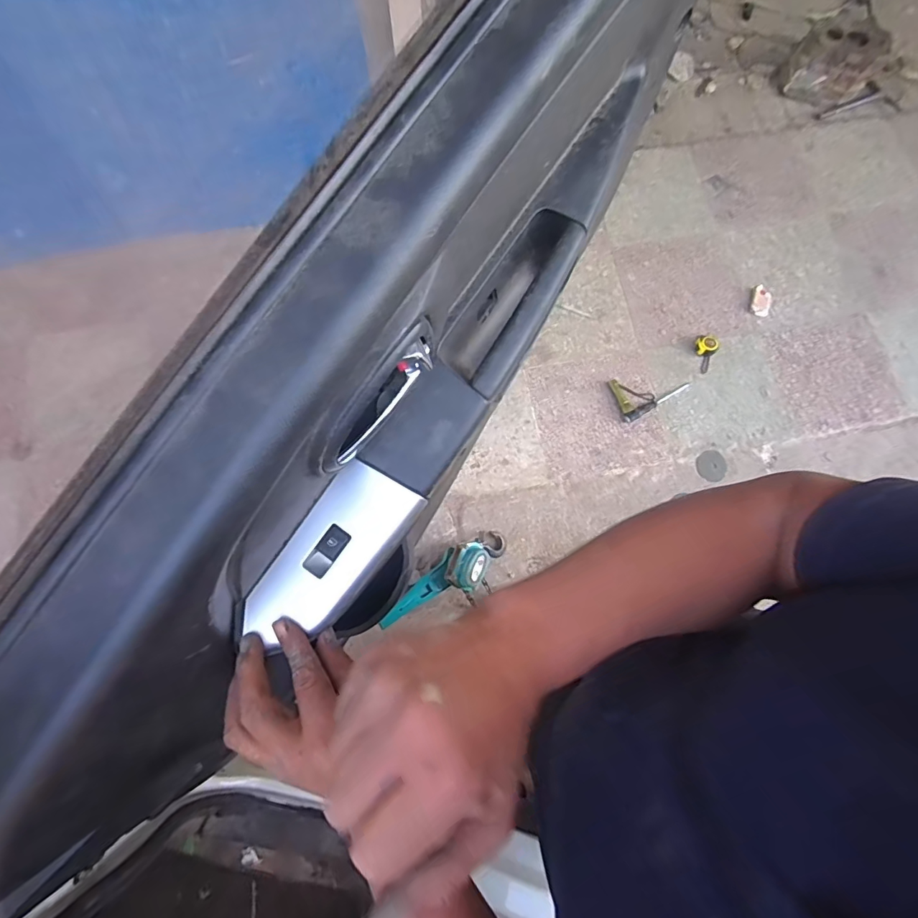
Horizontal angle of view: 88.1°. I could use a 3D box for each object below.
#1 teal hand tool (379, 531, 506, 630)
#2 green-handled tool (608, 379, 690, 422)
[{"bbox_3d":[-0.042,0.337,1.340,0.414,0.118,0.149,-27,78,-7],"label":"teal hand tool"},{"bbox_3d":[0.619,-0.221,1.530,0.232,0.032,0.143,-18,77,-5],"label":"green-handled tool"}]

